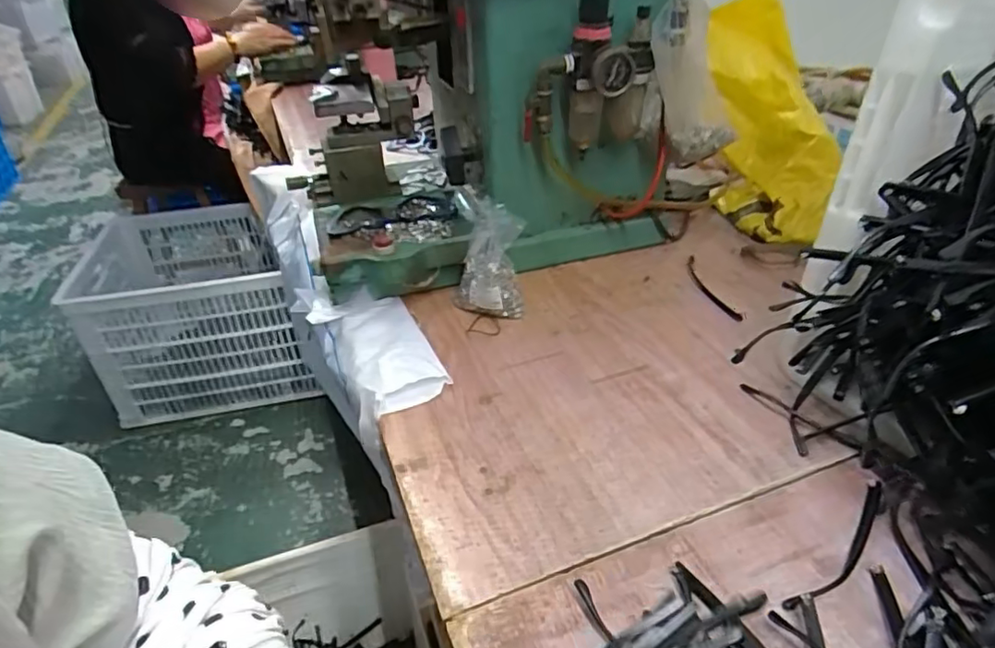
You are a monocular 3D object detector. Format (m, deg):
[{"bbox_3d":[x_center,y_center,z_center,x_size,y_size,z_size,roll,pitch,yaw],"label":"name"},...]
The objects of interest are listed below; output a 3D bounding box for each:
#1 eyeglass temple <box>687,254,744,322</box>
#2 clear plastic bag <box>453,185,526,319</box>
[{"bbox_3d":[0.239,-0.041,0.686,0.018,0.006,0.134,-6,33,-4],"label":"eyeglass temple"},{"bbox_3d":[-0.010,-0.076,0.645,0.074,0.141,0.056,-6,-6,-5],"label":"clear plastic bag"}]

